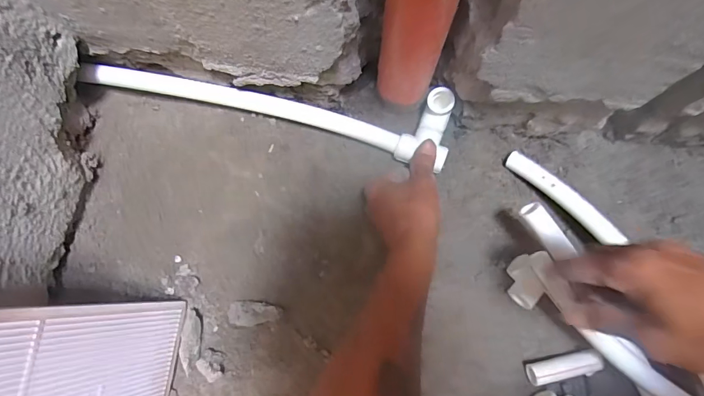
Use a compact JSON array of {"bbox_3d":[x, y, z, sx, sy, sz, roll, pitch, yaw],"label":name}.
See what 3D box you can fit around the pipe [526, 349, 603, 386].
[{"bbox_3d":[0.214,0.171,0.421,0.074,0.019,0.023,-13,78,-1],"label":"pipe"}]

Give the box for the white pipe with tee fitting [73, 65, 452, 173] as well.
[{"bbox_3d":[-0.093,-0.108,0.478,0.403,0.054,0.065,11,78,5],"label":"white pipe with tee fitting"}]

